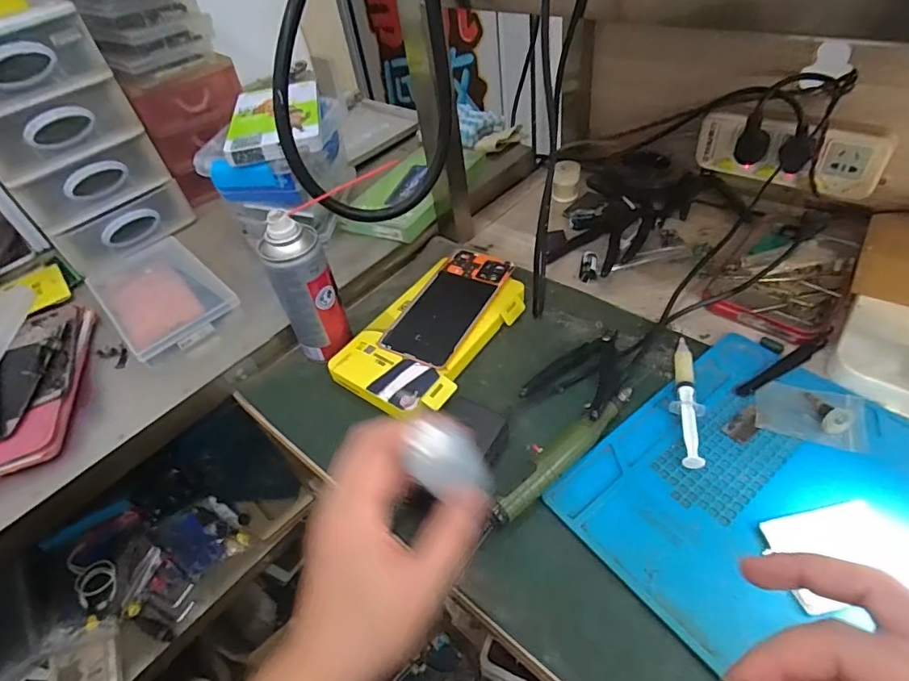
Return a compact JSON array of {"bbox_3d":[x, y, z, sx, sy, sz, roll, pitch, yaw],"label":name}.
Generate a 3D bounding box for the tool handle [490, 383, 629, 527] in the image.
[{"bbox_3d":[0.088,0.083,0.378,0.156,0.019,0.017,-37,51,-24],"label":"tool handle"}]

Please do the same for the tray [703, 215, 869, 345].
[{"bbox_3d":[0.345,-0.083,0.511,0.110,0.018,0.223,25,55,30],"label":"tray"}]

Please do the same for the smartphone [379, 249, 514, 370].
[{"bbox_3d":[-0.002,-0.037,0.501,0.073,0.013,0.156,18,52,26],"label":"smartphone"}]

